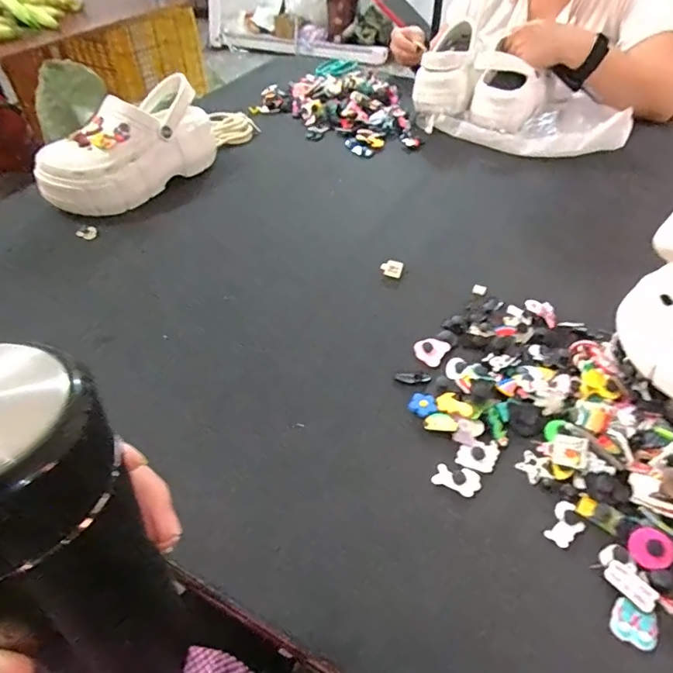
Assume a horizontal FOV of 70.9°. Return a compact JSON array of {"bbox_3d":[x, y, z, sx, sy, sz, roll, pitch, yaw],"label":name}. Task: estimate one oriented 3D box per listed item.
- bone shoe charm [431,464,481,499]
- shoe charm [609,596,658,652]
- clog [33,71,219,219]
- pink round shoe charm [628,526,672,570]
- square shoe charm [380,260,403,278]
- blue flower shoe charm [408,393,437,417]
[{"bbox_3d":[0.095,0.111,0.370,0.036,0.007,0.021,9,47,9],"label":"bone shoe charm"},{"bbox_3d":[0.192,0.185,0.304,0.025,0.006,0.024,25,52,22],"label":"shoe charm"},{"bbox_3d":[-0.288,-0.261,0.651,0.089,0.116,0.251,35,56,29],"label":"clog"},{"bbox_3d":[0.217,0.146,0.325,0.026,0.011,0.026,30,89,31],"label":"pink round shoe charm"},{"bbox_3d":[0.066,-0.081,0.553,0.025,0.007,0.027,14,48,14],"label":"square shoe charm"},{"bbox_3d":[0.077,0.059,0.416,0.023,0.004,0.025,0,46,0],"label":"blue flower shoe charm"}]

